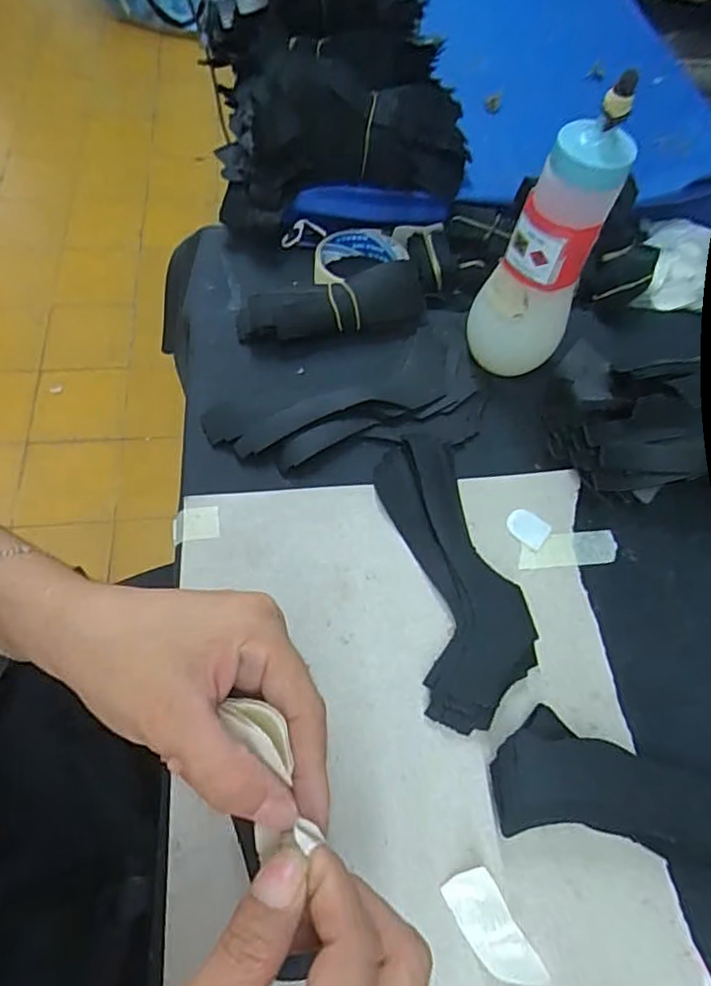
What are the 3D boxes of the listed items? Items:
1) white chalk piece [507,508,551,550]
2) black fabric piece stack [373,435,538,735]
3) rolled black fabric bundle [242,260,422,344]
[{"bbox_3d":[0.121,0.024,0.403,0.029,0.004,0.023,35,66,14],"label":"white chalk piece"},{"bbox_3d":[0.065,0.049,0.378,0.071,0.016,0.190,-8,64,-7],"label":"black fabric piece stack"},{"bbox_3d":[-0.018,-0.154,0.465,0.151,0.032,0.055,-8,64,-7],"label":"rolled black fabric bundle"}]

